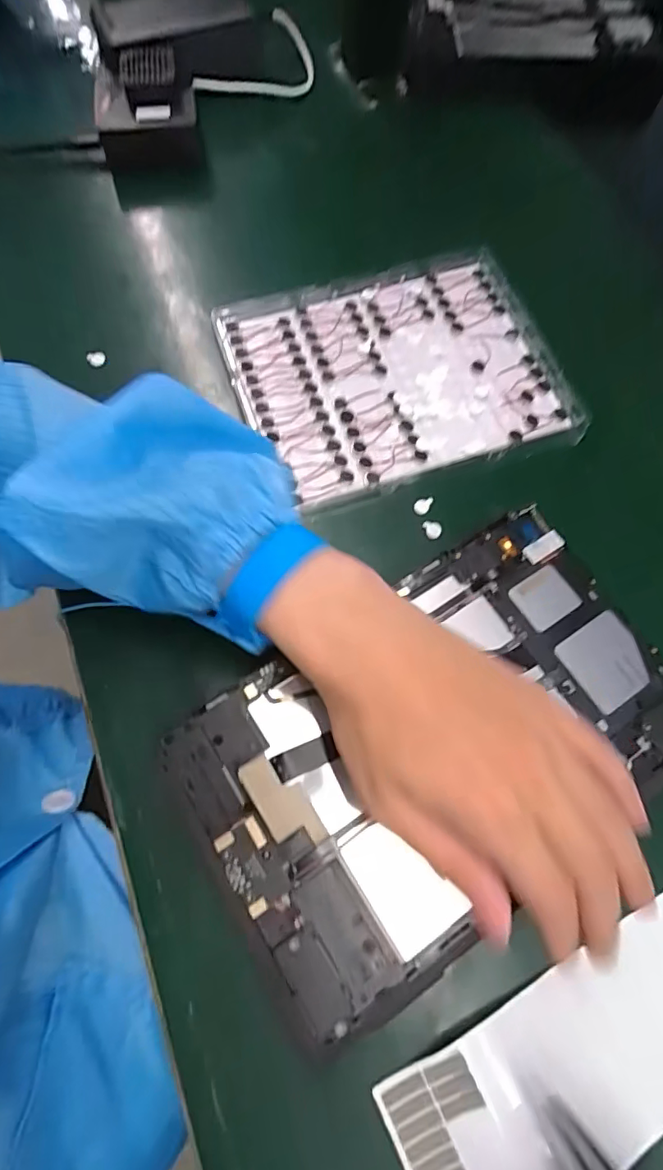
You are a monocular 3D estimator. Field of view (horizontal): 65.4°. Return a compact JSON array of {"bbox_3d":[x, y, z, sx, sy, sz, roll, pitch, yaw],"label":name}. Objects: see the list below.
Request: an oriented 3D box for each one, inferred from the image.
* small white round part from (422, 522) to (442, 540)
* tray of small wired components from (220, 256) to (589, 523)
[{"bbox_3d":[0.062,-0.034,0.320,0.013,0.006,0.008,26,72,7],"label":"small white round part"},{"bbox_3d":[0.043,-0.145,0.353,0.207,0.008,0.166,-18,72,-8],"label":"tray of small wired components"}]

